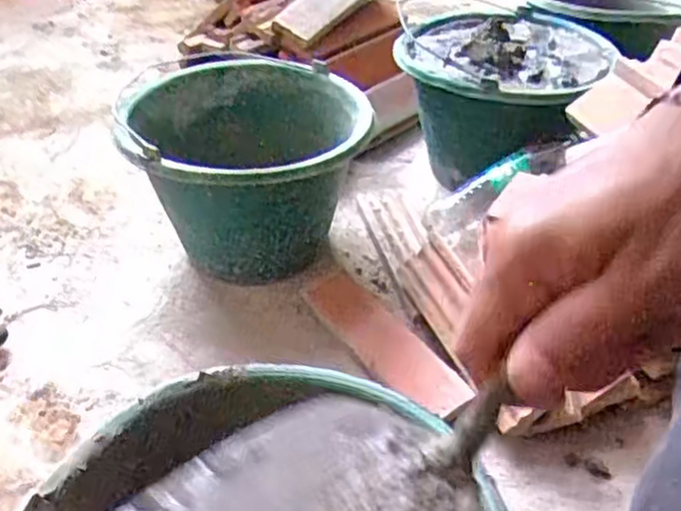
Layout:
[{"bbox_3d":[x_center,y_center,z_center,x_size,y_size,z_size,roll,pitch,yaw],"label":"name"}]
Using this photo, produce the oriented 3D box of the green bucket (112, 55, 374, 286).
[{"bbox_3d":[-0.104,-0.090,0.839,0.265,0.188,0.268,1,39,-1],"label":"green bucket"}]

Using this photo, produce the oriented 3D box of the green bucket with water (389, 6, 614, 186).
[{"bbox_3d":[0.208,-0.198,0.974,0.241,0.186,0.261,1,39,-1],"label":"green bucket with water"}]

